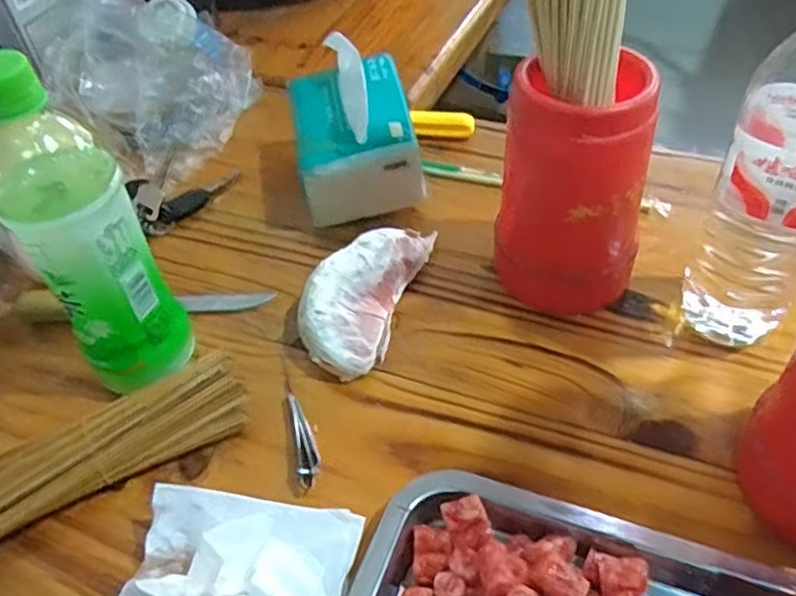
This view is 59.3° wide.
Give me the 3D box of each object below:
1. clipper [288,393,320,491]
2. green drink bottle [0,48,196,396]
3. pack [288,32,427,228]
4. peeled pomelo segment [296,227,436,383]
[{"bbox_3d":[-0.056,0.081,0.412,0.012,0.017,0.065,-13,47,-6],"label":"clipper"},{"bbox_3d":[-0.175,-0.031,0.393,0.062,0.215,0.066,-28,50,-19],"label":"green drink bottle"},{"bbox_3d":[-0.036,-0.133,0.553,0.088,0.105,0.113,-11,47,-4],"label":"pack"},{"bbox_3d":[-0.026,-0.008,0.478,0.062,0.040,0.134,12,49,17],"label":"peeled pomelo segment"}]

